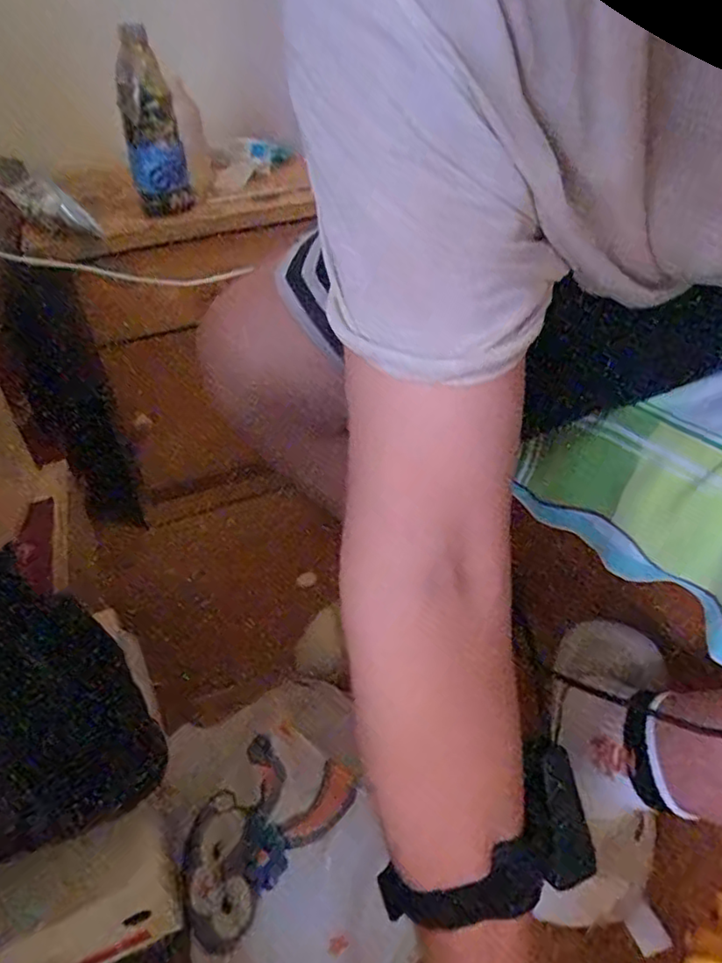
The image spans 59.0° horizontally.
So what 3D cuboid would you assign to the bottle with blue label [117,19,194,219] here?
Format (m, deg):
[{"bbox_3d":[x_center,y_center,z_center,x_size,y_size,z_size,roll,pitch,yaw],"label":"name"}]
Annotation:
[{"bbox_3d":[-0.242,-0.410,0.731,0.056,0.193,0.075,-9,19,-5],"label":"bottle with blue label"}]

